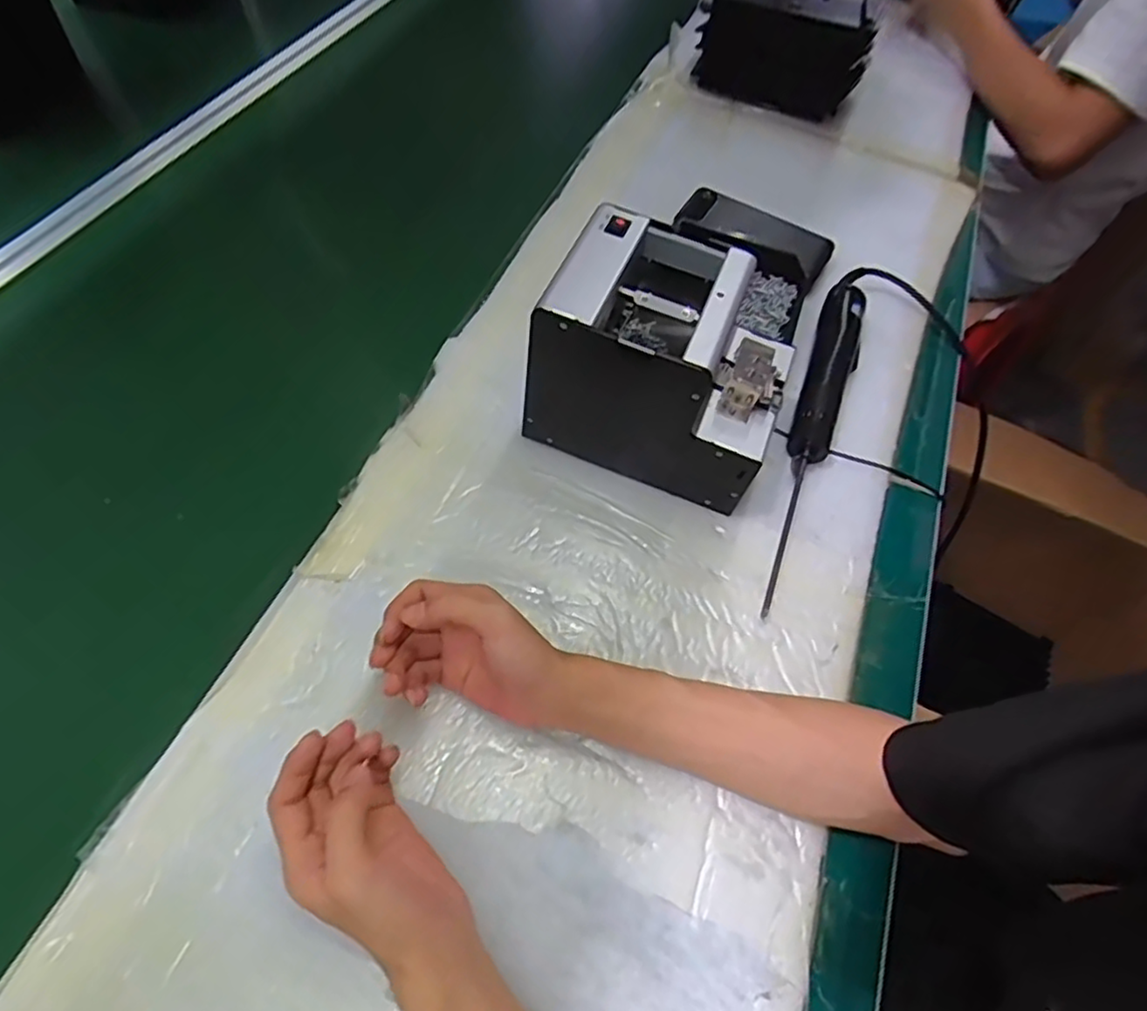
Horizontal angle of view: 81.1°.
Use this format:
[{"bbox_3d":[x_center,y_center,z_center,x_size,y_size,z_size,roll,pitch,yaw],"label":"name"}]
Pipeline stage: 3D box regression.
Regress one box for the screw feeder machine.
[{"bbox_3d":[0.069,-0.103,0.509,0.172,0.154,0.119,20,58,8],"label":"screw feeder machine"}]

